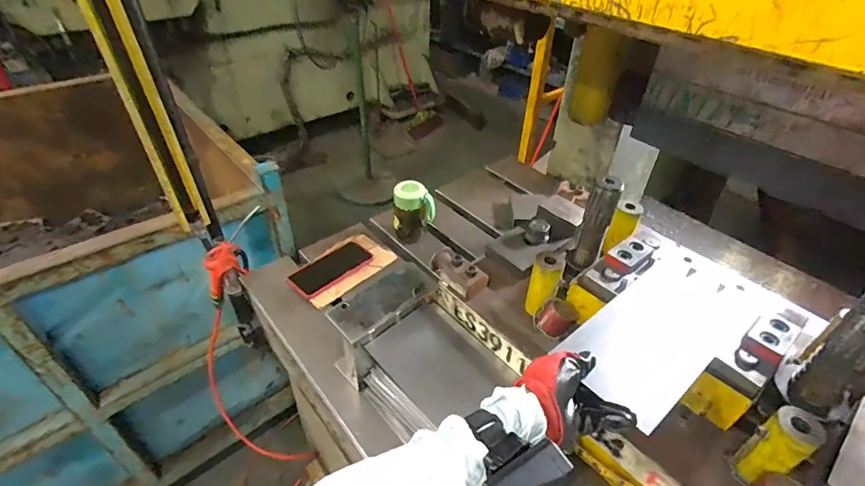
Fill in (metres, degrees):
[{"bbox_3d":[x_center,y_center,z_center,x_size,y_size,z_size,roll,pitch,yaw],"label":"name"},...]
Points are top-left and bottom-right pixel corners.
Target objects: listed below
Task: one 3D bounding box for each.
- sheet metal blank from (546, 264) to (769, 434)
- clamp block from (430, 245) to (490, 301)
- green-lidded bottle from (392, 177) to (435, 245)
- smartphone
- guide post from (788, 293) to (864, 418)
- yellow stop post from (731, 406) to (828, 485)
[{"bbox_3d":[0.270,0.103,0.518,0.252,0.008,0.127,-28,48,-29],"label":"sheet metal blank"},{"bbox_3d":[0.038,0.042,0.675,0.039,0.043,0.091,-25,47,-30],"label":"clamp block"},{"bbox_3d":[-0.039,-0.063,0.934,0.083,0.125,0.055,3,39,0],"label":"green-lidded bottle"},{"bbox_3d":[-0.204,0.046,0.880,0.090,0.007,0.169,29,45,28],"label":"smartphone"},{"bbox_3d":[0.424,0.115,0.450,0.041,0.155,0.048,-19,44,-25],"label":"guide post"},{"bbox_3d":[0.350,0.211,0.450,0.039,0.096,0.040,-17,43,-23],"label":"yellow stop post"}]

